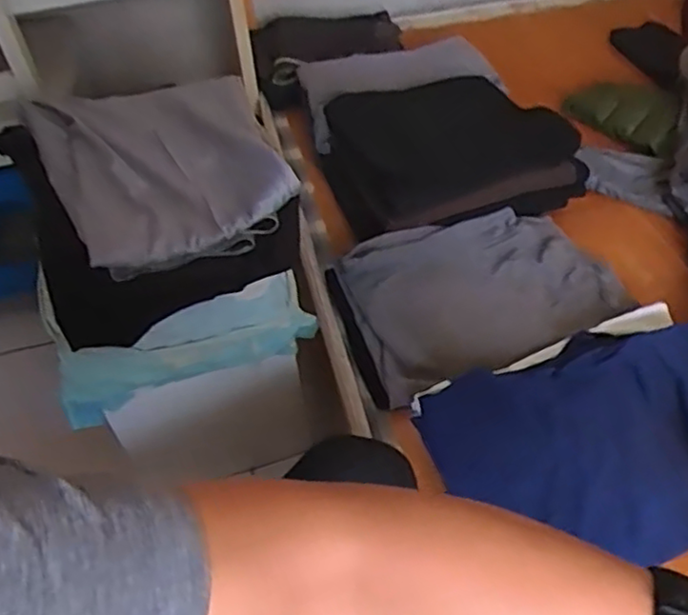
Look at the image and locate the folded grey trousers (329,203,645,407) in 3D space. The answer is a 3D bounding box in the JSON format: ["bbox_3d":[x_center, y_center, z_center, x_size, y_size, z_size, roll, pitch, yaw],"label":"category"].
[{"bbox_3d":[0.184,-0.024,0.934,0.361,0.047,0.256,-18,48,-12],"label":"folded grey trousers"}]

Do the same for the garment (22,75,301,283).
[{"bbox_3d":[-0.228,-0.188,0.840,0.254,0.067,0.327,-21,48,-14],"label":"garment"}]

